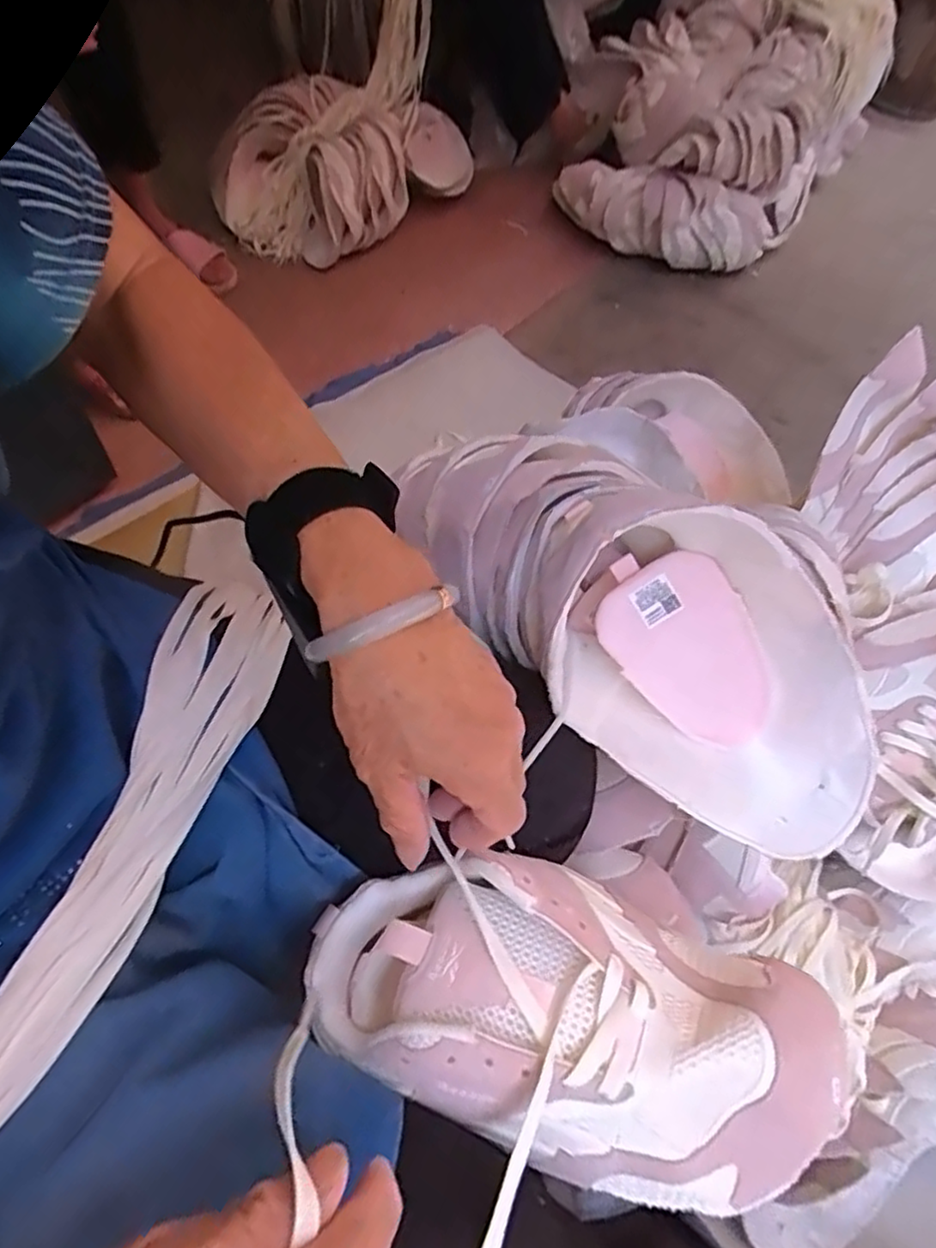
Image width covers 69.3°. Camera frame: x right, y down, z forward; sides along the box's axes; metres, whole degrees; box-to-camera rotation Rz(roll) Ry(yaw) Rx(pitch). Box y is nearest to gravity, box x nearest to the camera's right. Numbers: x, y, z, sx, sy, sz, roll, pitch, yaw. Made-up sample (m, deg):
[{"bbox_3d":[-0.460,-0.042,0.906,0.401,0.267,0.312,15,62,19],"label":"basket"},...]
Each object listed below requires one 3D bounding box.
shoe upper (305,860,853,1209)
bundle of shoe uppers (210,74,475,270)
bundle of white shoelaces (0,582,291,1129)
[{"bbox_3d":[0.044,0.180,0.316,0.237,0.061,0.115,12,56,9],"label":"shoe upper"},{"bbox_3d":[-0.240,-0.898,1.337,0.423,0.152,0.457,17,56,8],"label":"bundle of shoe uppers"},{"bbox_3d":[-0.178,0.123,0.297,0.072,0.031,0.358,15,56,7],"label":"bundle of white shoelaces"}]

